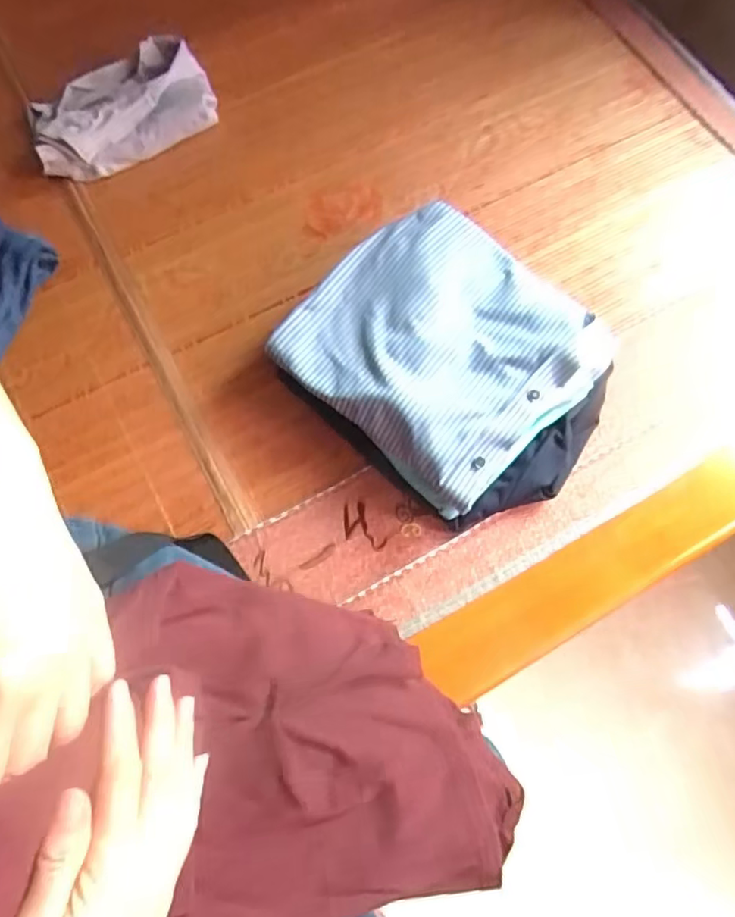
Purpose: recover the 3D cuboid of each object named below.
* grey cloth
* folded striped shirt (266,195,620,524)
[{"bbox_3d":[-0.284,-0.404,0.658,0.201,0.046,0.127,-23,75,-5],"label":"grey cloth"},{"bbox_3d":[0.067,-0.103,0.525,0.224,0.035,0.235,-43,78,-10],"label":"folded striped shirt"}]

